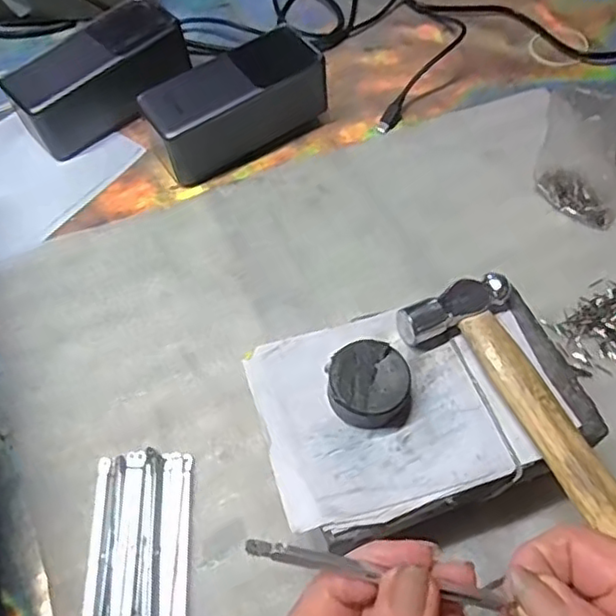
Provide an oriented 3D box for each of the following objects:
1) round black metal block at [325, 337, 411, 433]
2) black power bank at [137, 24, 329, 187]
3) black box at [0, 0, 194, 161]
[{"bbox_3d":[0.030,0.037,0.306,0.040,0.020,0.038,0,61,0],"label":"round black metal block"},{"bbox_3d":[-0.051,-0.147,0.463,0.128,0.054,0.054,-30,66,-16],"label":"black power bank"},{"bbox_3d":[-0.152,-0.169,0.471,0.130,0.060,0.058,-38,69,-20],"label":"black box"}]

